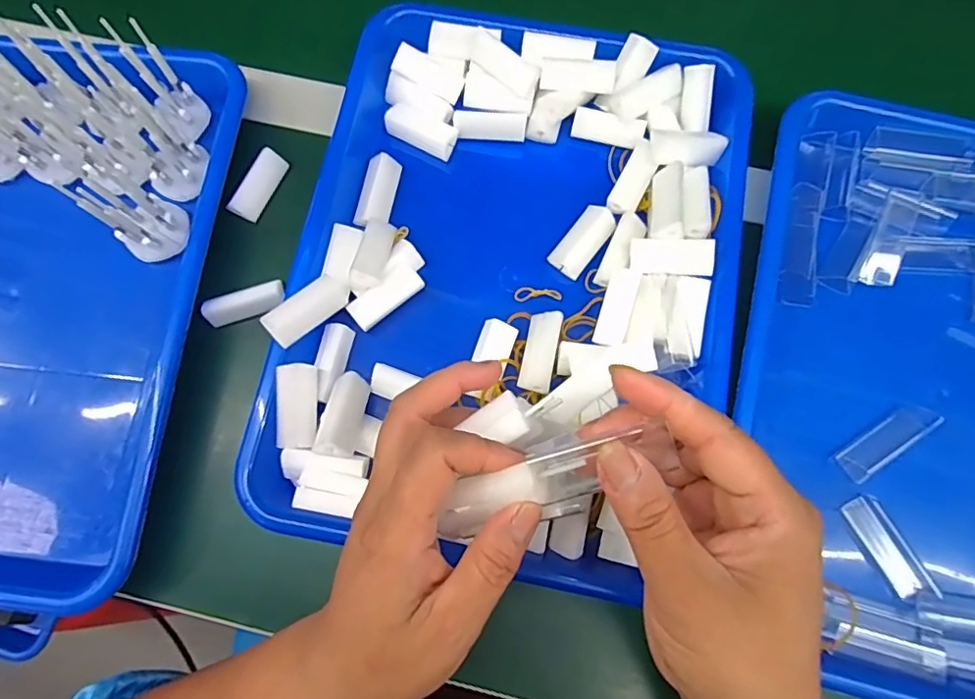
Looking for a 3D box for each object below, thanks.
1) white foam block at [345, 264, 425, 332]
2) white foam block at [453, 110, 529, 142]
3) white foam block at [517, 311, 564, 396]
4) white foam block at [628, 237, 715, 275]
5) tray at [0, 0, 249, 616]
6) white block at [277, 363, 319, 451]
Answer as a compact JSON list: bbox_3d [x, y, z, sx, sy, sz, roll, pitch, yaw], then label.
[{"bbox_3d":[-0.059,-0.031,0.320,0.045,0.007,0.017,-40,79,-9],"label":"white foam block"},{"bbox_3d":[0.002,-0.145,0.353,0.046,0.012,0.016,2,76,1],"label":"white foam block"},{"bbox_3d":[0.031,0.002,0.317,0.018,0.016,0.048,13,77,3],"label":"white foam block"},{"bbox_3d":[0.106,-0.053,0.314,0.046,0.008,0.018,4,76,14],"label":"white foam block"},{"bbox_3d":[-0.287,-0.035,0.305,0.239,0.075,0.334,6,76,2],"label":"tray"},{"bbox_3d":[-0.103,0.031,0.299,0.020,0.008,0.046,1,92,1],"label":"white block"}]

